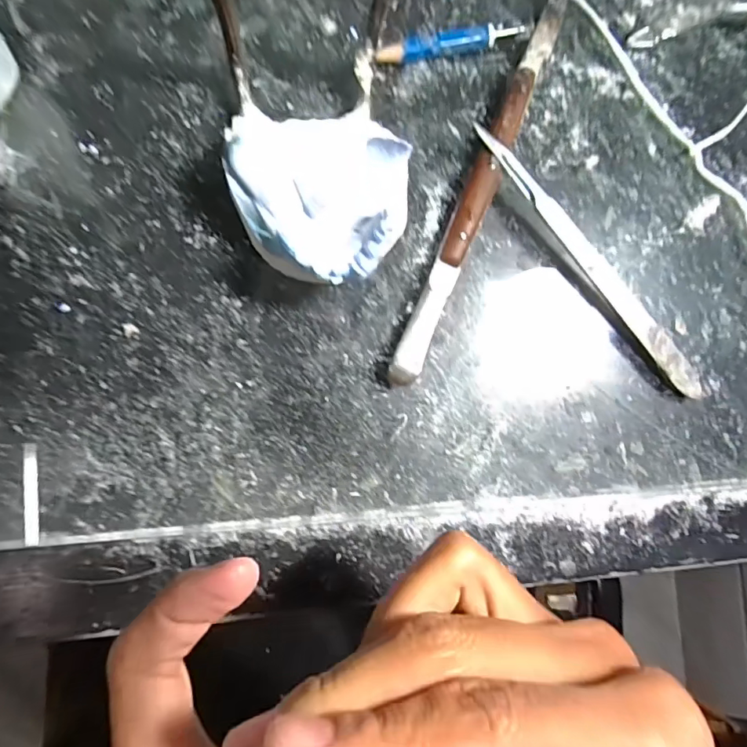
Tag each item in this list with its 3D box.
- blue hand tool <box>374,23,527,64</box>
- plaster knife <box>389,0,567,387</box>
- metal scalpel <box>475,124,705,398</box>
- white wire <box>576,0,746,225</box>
[{"bbox_3d":[0.029,-0.130,0.189,0.060,0.008,0.011,-16,90,-9],"label":"blue hand tool"},{"bbox_3d":[0.043,-0.074,0.188,0.012,0.008,0.168,24,84,-7],"label":"plaster knife"},{"bbox_3d":[0.088,-0.043,0.192,0.013,0.010,0.134,-42,94,-8],"label":"metal scalpel"},{"bbox_3d":[0.154,-0.114,0.206,0.061,0.009,0.157,-38,93,-8],"label":"white wire"}]

